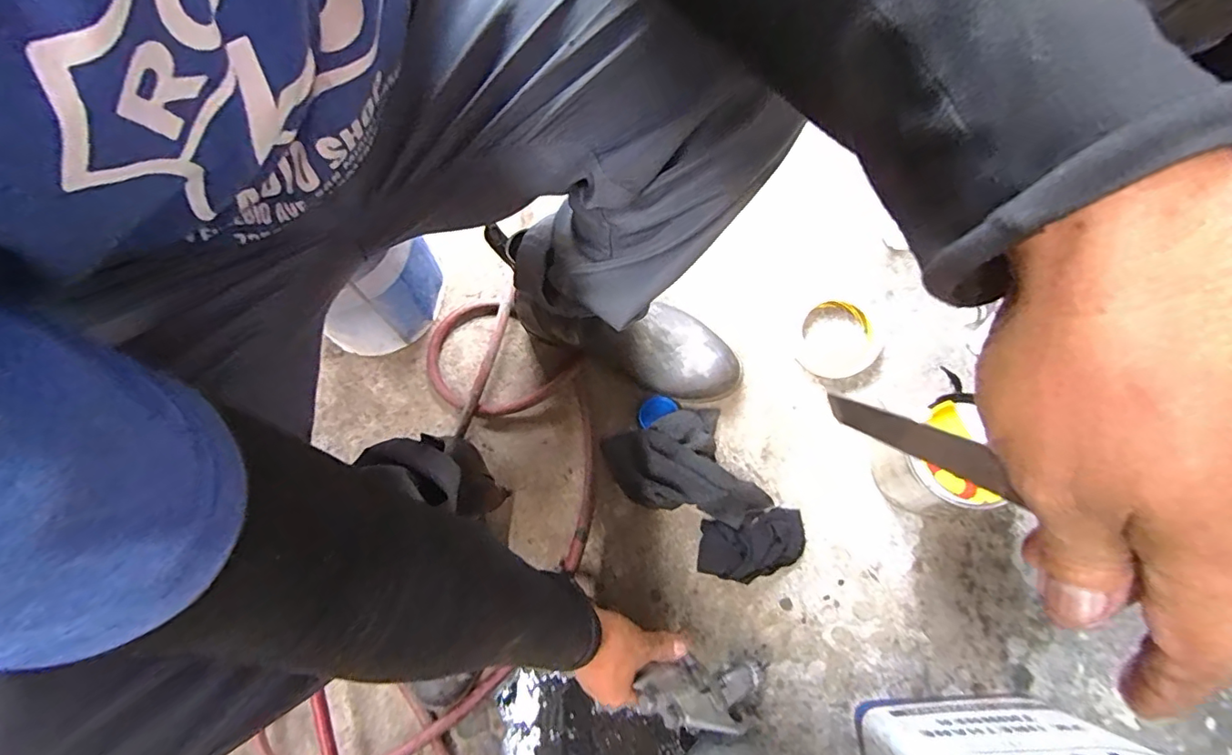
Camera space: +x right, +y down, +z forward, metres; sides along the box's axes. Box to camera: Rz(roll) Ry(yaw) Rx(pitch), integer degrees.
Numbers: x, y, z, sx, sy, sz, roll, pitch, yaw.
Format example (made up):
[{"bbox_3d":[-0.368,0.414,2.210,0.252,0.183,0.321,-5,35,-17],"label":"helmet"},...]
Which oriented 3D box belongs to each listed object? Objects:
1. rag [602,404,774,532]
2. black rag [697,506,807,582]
[{"bbox_3d":[0.073,0.103,0.580,0.141,0.041,0.137,-24,72,-1],"label":"rag"},{"bbox_3d":[0.143,0.177,0.565,0.111,0.016,0.063,-10,73,4],"label":"black rag"}]

